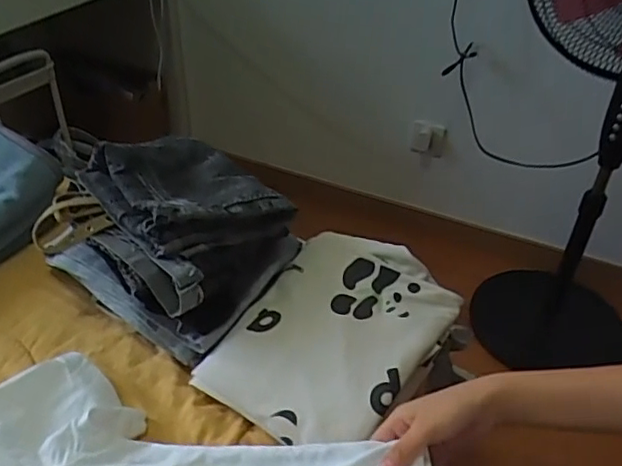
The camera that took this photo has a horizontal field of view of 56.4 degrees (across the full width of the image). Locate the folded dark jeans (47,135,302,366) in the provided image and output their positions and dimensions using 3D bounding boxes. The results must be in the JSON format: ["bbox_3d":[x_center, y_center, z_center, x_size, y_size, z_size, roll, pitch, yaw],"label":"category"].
[{"bbox_3d":[-0.176,-0.004,0.723,0.252,0.162,0.209,25,44,28],"label":"folded dark jeans"}]

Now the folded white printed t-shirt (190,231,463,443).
[{"bbox_3d":[0.022,0.109,0.656,0.208,0.076,0.248,25,44,28],"label":"folded white printed t-shirt"}]

